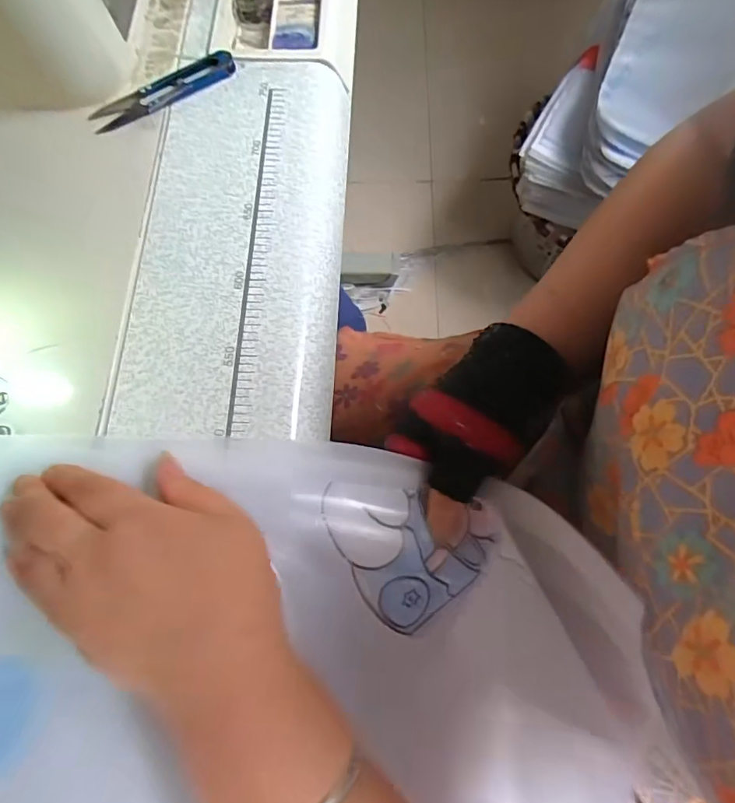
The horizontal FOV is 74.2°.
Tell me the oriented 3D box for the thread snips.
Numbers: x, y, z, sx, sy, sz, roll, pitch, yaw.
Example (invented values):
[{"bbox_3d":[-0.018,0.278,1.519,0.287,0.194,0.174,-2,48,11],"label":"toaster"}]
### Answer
[{"bbox_3d":[-0.139,-0.212,0.333,0.101,0.010,0.026,-27,75,-5],"label":"thread snips"}]

